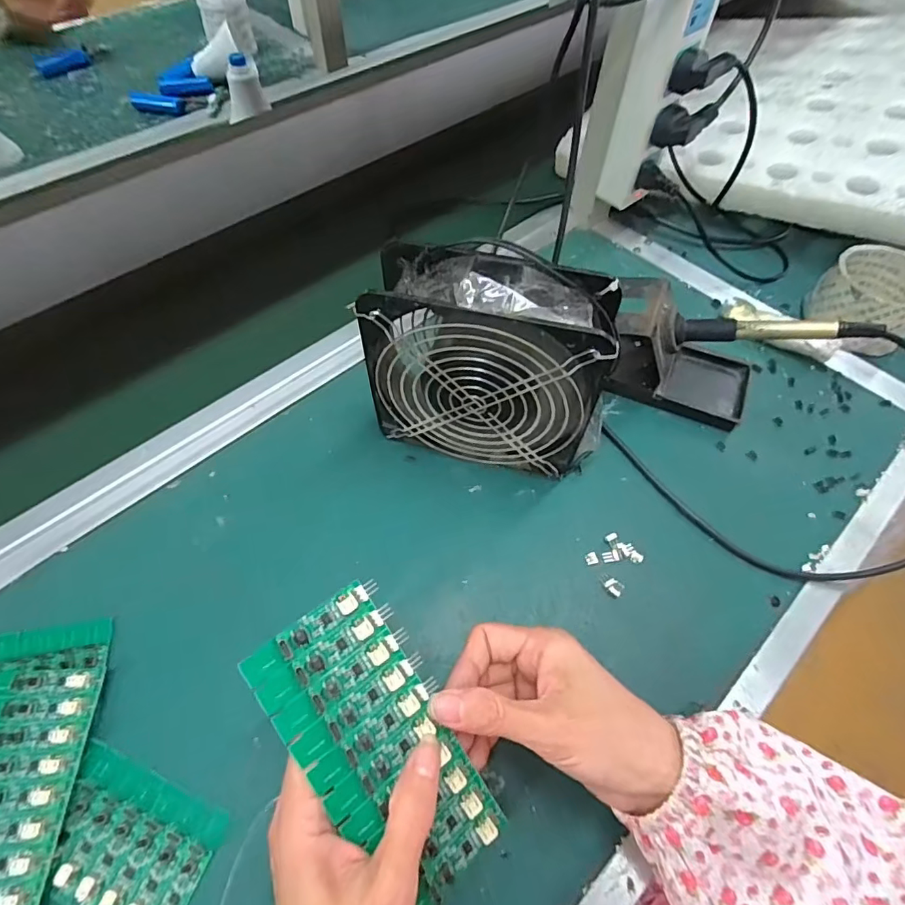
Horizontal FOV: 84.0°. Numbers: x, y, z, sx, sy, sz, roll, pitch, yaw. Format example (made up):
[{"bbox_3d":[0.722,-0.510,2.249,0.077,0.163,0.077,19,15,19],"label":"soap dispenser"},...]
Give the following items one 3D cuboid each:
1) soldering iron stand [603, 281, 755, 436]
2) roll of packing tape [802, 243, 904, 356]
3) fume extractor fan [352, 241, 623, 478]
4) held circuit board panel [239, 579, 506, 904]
[{"bbox_3d":[0.182,-0.082,0.407,0.132,0.070,0.077,18,60,9],"label":"soldering iron stand"},{"bbox_3d":[0.375,-0.136,0.455,0.087,0.059,0.084,1,59,-1],"label":"roll of packing tape"},{"bbox_3d":[0.026,-0.054,0.343,0.159,0.153,0.060,13,60,7],"label":"fume extractor fan"},{"bbox_3d":[-0.030,0.135,0.234,0.067,0.008,0.138,-35,91,-20],"label":"held circuit board panel"}]

